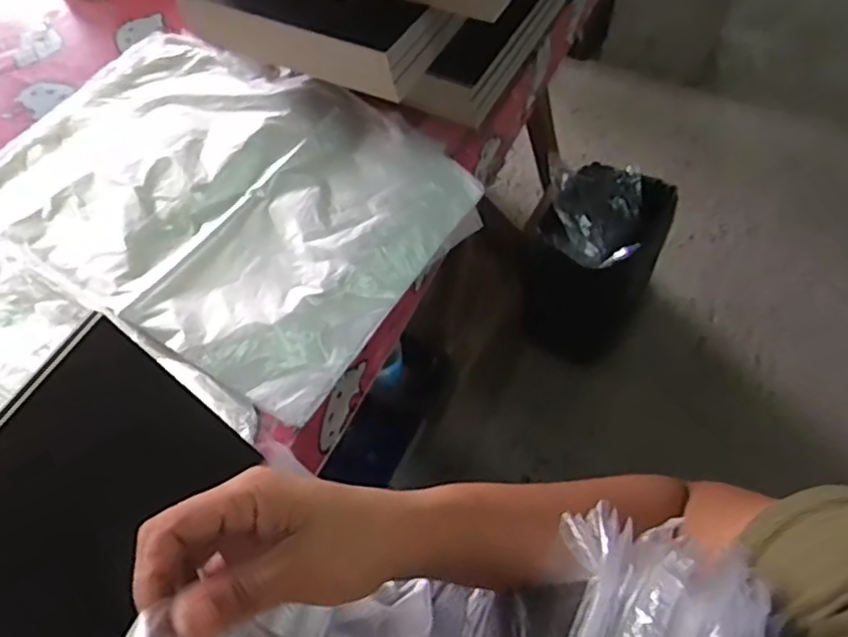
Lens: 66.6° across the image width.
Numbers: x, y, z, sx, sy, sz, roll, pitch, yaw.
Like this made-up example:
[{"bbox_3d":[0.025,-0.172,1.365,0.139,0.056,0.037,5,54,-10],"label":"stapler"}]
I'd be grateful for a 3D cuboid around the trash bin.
[{"bbox_3d":[0.366,-0.122,1.381,0.242,0.333,0.278,18,60,14],"label":"trash bin"}]

